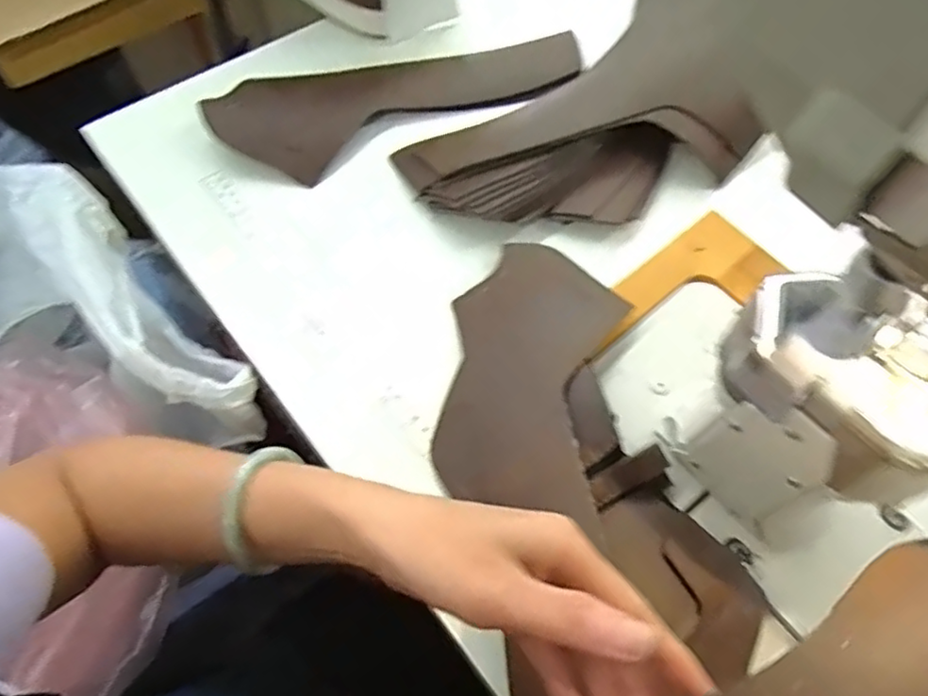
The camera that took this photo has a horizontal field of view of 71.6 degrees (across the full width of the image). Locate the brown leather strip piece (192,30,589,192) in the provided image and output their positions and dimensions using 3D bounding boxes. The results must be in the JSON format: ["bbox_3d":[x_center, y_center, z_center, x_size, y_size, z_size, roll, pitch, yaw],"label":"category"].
[{"bbox_3d":[-0.049,-0.211,0.559,0.325,0.022,0.096,-14,63,-8],"label":"brown leather strip piece"}]

